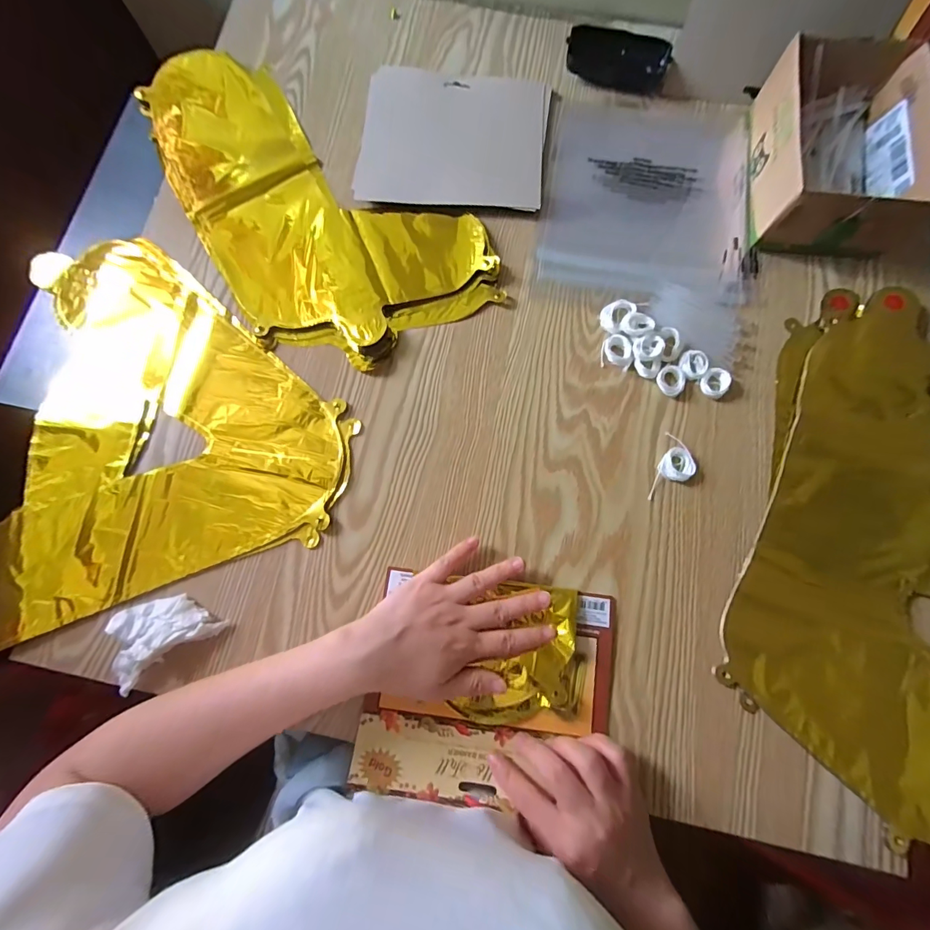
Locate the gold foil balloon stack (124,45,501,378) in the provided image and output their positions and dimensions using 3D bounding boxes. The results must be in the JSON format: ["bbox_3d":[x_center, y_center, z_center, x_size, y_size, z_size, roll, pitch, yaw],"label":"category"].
[{"bbox_3d":[-0.173,-0.285,0.452,0.225,0.014,0.423,-36,79,-7],"label":"gold foil balloon stack"}]

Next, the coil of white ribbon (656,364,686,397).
[{"bbox_3d":[0.190,-0.079,0.398,0.025,0.009,0.030,35,80,9],"label":"coil of white ribbon"}]

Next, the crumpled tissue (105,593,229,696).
[{"bbox_3d":[-0.250,0.135,0.351,0.086,0.022,0.056,-33,78,-6],"label":"crumpled tissue"}]

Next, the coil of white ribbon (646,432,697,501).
[{"bbox_3d":[0.186,0.004,0.381,0.030,0.008,0.061,19,78,5],"label":"coil of white ribbon"}]

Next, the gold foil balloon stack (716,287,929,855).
[{"bbox_3d":[0.344,0.049,0.361,0.187,0.016,0.418,18,78,5],"label":"gold foil balloon stack"}]

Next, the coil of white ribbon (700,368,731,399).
[{"bbox_3d":[0.230,-0.075,0.396,0.024,0.007,0.028,43,81,10],"label":"coil of white ribbon"}]

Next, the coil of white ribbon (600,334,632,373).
[{"bbox_3d":[0.143,-0.106,0.407,0.028,0.008,0.032,15,78,5],"label":"coil of white ribbon"}]

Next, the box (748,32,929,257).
[{"bbox_3d":[0.367,-0.311,0.425,0.139,0.063,0.207,5,77,2],"label":"box"}]

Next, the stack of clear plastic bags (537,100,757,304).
[{"bbox_3d":[0.192,-0.291,0.456,0.207,0.014,0.247,8,77,3],"label":"stack of clear plastic bags"}]

